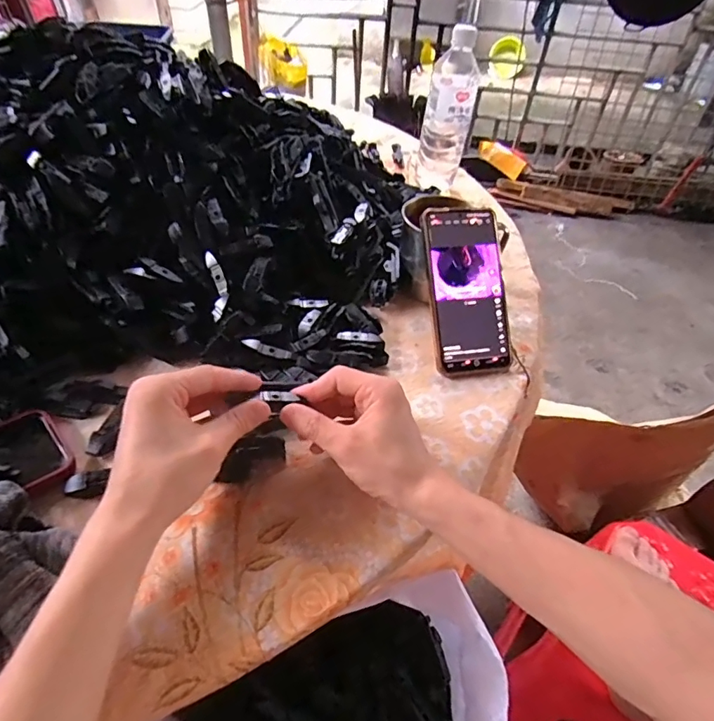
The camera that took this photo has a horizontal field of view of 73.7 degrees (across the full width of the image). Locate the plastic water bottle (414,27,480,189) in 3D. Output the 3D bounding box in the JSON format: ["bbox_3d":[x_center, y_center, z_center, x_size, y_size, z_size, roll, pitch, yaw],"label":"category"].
[{"bbox_3d":[0.135,-0.365,0.708,0.072,0.203,0.063,11,48,6],"label":"plastic water bottle"}]

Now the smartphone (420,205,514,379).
[{"bbox_3d":[0.112,-0.071,0.483,0.083,0.009,0.169,-7,89,-10],"label":"smartphone"}]

